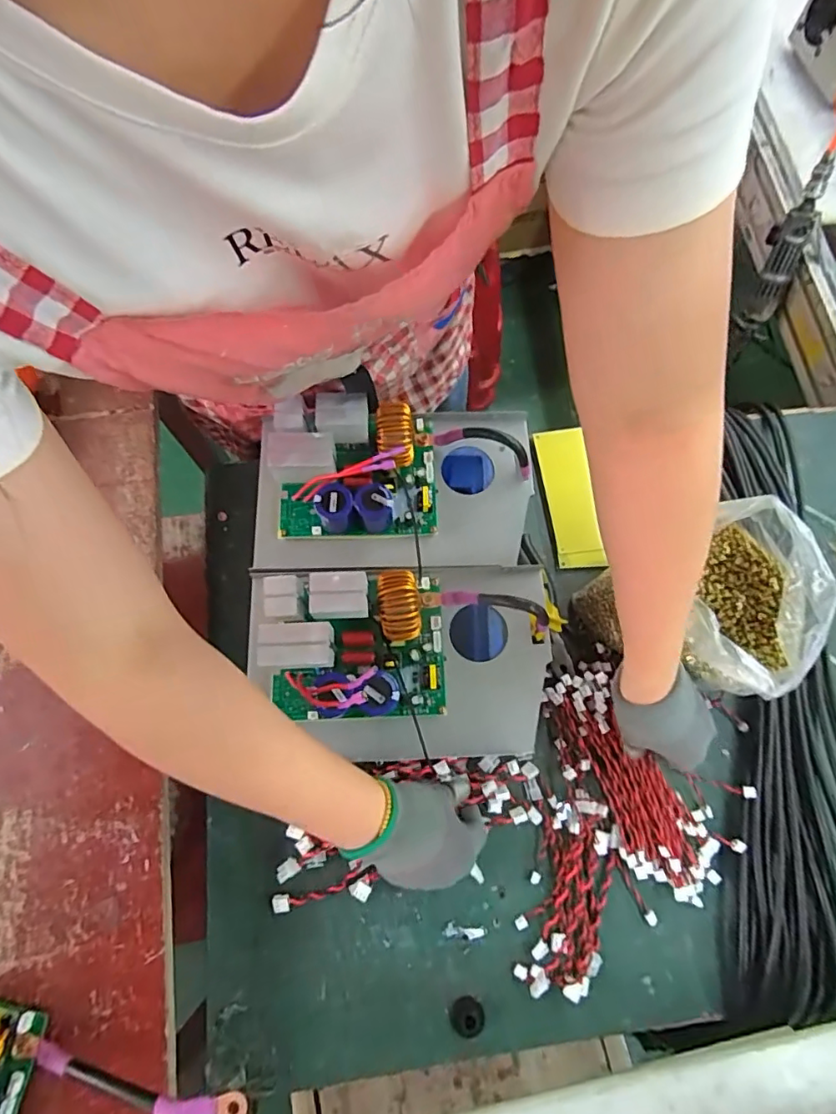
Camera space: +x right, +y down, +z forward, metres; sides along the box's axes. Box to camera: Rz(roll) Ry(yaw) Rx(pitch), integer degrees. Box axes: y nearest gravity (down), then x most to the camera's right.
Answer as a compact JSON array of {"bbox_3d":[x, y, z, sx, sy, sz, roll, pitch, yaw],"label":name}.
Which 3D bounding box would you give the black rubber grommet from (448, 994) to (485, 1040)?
[{"bbox_3d":[0.044,0.405,0.465,0.030,0.015,0.030,-18,73,-7],"label":"black rubber grommet"}]

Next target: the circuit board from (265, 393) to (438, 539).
[{"bbox_3d":[-0.057,-0.089,0.494,0.151,0.071,0.123,-2,72,-2],"label":"circuit board"}]

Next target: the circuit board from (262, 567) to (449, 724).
[{"bbox_3d":[-0.051,0.070,0.445,0.148,0.071,0.122,-2,72,-2],"label":"circuit board"}]

